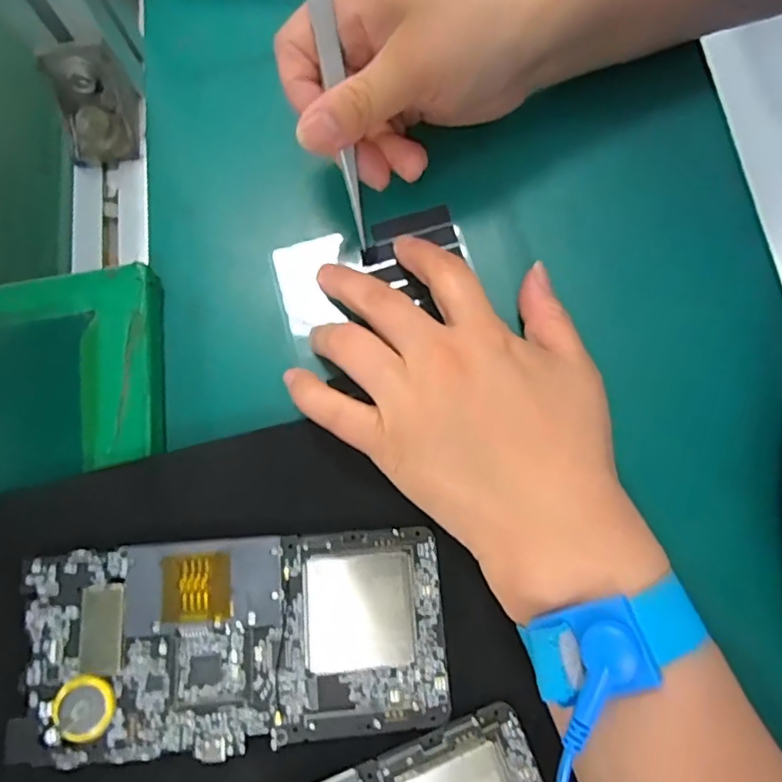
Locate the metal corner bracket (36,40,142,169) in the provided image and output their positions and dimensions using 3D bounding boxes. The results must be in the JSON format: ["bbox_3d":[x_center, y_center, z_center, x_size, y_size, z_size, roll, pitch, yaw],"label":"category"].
[{"bbox_3d":[-0.151,-0.145,0.297,0.038,0.039,0.040,-13,74,-9],"label":"metal corner bracket"}]

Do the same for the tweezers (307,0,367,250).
[{"bbox_3d":[-0.024,-0.126,0.255,0.011,0.004,0.121,-11,111,-5],"label":"tweezers"}]

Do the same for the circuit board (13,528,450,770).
[{"bbox_3d":[-0.055,0.093,0.218,0.150,0.012,0.074,-2,74,-2],"label":"circuit board"}]

